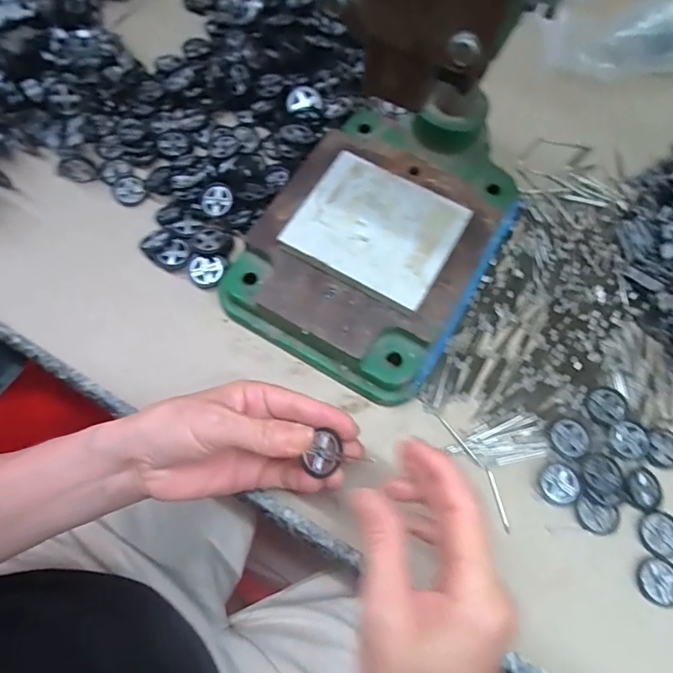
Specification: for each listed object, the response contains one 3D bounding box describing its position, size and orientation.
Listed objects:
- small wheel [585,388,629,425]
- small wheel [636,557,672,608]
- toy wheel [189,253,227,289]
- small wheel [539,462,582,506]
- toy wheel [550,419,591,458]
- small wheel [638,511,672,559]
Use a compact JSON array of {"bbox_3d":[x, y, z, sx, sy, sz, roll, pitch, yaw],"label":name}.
[{"bbox_3d":[0.192,0.050,0.336,0.026,0.005,0.025,1,68,-1],"label":"small wheel"},{"bbox_3d":[0.204,0.154,0.296,0.028,0.004,0.027,1,68,-1],"label":"small wheel"},{"bbox_3d":[-0.099,-0.050,0.366,0.029,0.011,0.025,-8,68,-5],"label":"toy wheel"},{"bbox_3d":[0.150,0.099,0.318,0.025,0.004,0.026,1,68,-1],"label":"small wheel"},{"bbox_3d":[0.162,0.070,0.326,0.025,0.004,0.026,1,68,-1],"label":"toy wheel"},{"bbox_3d":[0.210,0.129,0.307,0.027,0.004,0.027,1,68,-1],"label":"small wheel"}]

